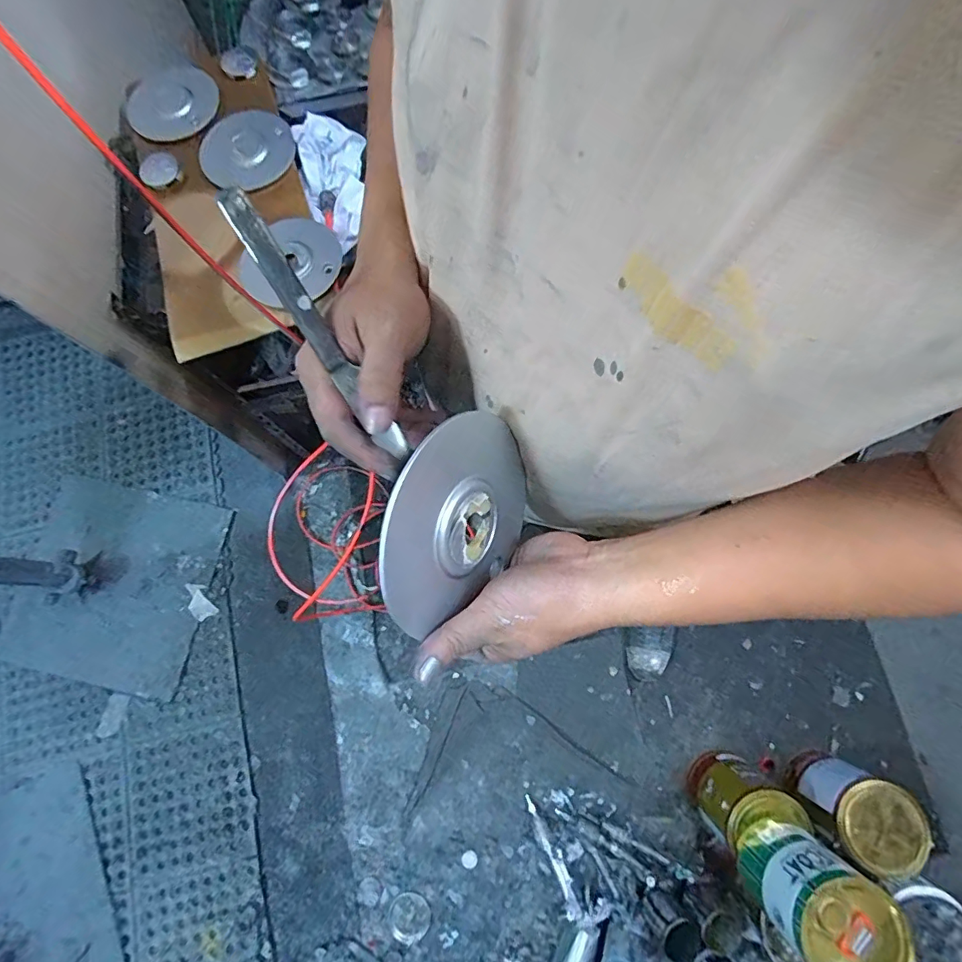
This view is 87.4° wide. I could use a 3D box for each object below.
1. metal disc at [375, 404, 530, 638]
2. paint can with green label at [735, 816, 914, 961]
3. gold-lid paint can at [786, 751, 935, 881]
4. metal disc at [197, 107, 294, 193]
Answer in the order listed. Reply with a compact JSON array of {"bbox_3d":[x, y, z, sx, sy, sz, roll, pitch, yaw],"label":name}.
[{"bbox_3d":[-0.011,0.023,0.307,0.008,0.118,0.135,14,46,33],"label":"metal disc"},{"bbox_3d":[0.574,0.721,0.858,0.188,0.206,0.165,40,81,10],"label":"paint can with green label"},{"bbox_3d":[0.763,0.682,1.053,0.147,0.213,0.167,21,79,7],"label":"gold-lid paint can"},{"bbox_3d":[-0.362,-0.513,0.773,0.156,0.020,0.156,-1,77,2],"label":"metal disc"}]

